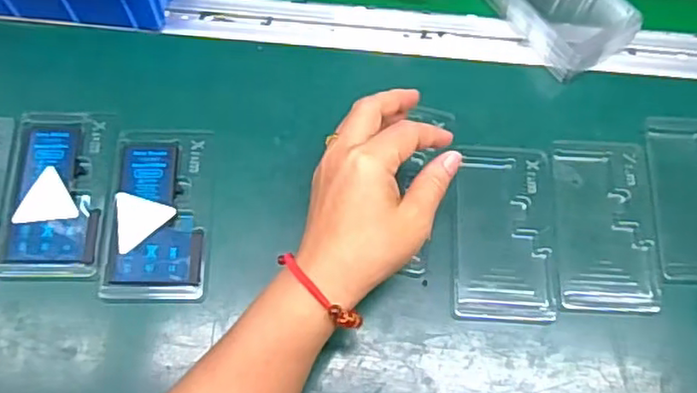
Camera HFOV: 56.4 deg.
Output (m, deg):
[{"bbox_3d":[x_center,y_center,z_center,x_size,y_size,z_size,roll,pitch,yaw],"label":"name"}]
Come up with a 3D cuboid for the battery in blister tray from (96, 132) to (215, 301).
[{"bbox_3d":[-0.135,0.011,0.467,0.071,0.006,0.126,1,70,-3],"label":"battery in blister tray"}]

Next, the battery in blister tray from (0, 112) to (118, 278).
[{"bbox_3d":[-0.211,-0.004,0.471,0.071,0.004,0.126,1,70,-2],"label":"battery in blister tray"}]

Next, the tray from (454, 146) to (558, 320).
[{"bbox_3d":[0.112,0.026,0.472,0.070,0.009,0.127,4,70,-1],"label":"tray"}]

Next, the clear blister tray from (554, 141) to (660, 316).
[{"bbox_3d":[0.188,0.020,0.477,0.071,0.008,0.127,3,70,-2],"label":"clear blister tray"}]

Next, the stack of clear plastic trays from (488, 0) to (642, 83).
[{"bbox_3d":[0.163,-0.163,0.530,0.076,0.036,0.129,-32,75,-13],"label":"stack of clear plastic trays"}]

